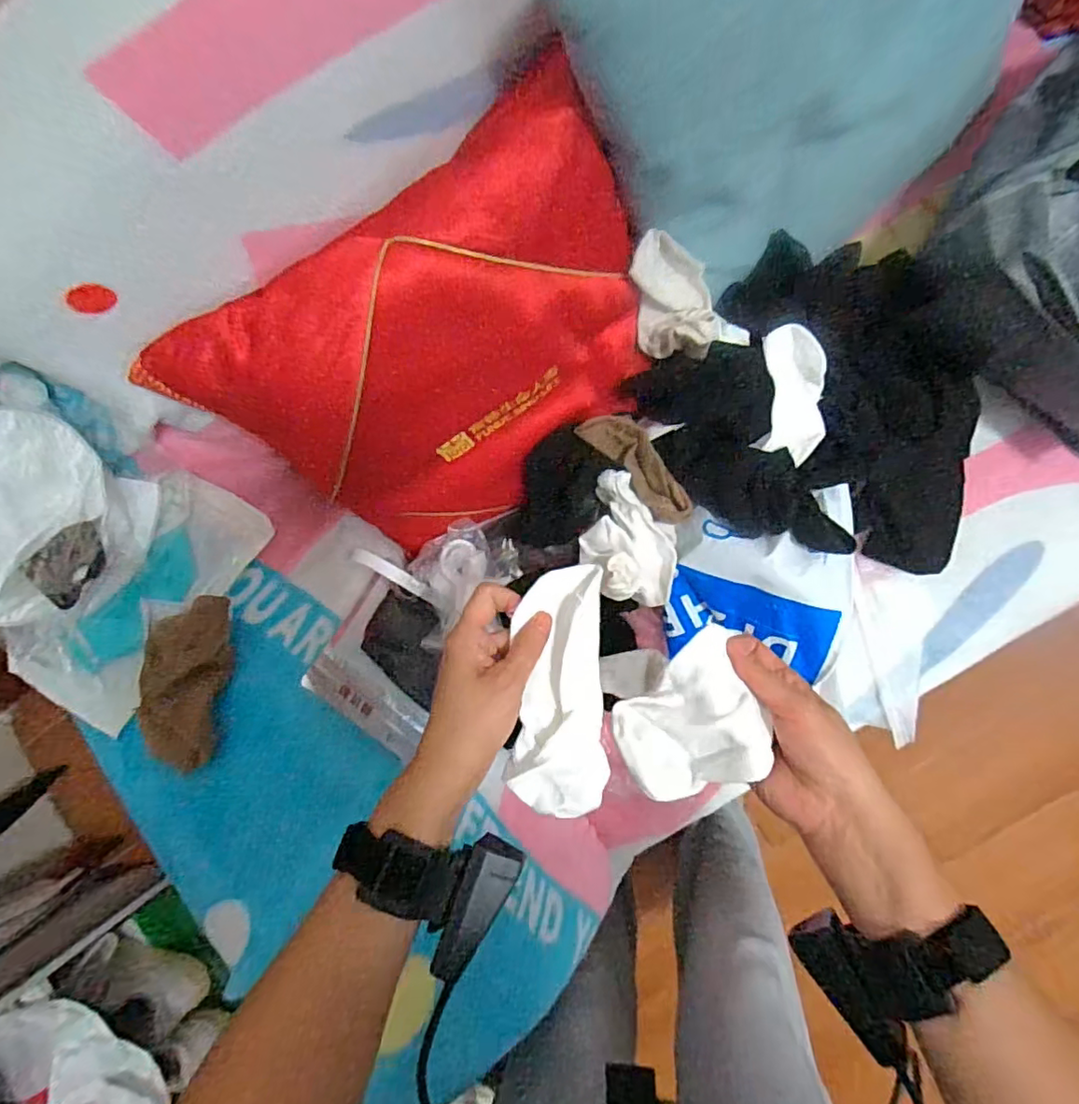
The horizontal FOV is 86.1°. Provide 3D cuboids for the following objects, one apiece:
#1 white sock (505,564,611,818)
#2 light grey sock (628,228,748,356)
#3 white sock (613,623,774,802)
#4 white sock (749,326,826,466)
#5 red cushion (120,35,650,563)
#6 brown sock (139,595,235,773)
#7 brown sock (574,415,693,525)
[{"bbox_3d":[0.013,0.081,0.363,0.056,0.021,0.150,0,67,9],"label":"white sock"},{"bbox_3d":[0.117,-0.201,0.475,0.071,0.074,0.097,-41,85,7],"label":"light grey sock"},{"bbox_3d":[0.095,0.107,0.358,0.093,0.042,0.077,-36,86,8],"label":"white sock"},{"bbox_3d":[0.215,-0.133,0.491,0.056,0.017,0.110,-5,104,9],"label":"white sock"},{"bbox_3d":[-0.065,-0.149,0.460,0.317,0.262,0.079,-35,52,7],"label":"red cushion"},{"bbox_3d":[-0.265,0.098,0.435,0.018,0.057,0.123,3,91,46],"label":"brown sock"},{"bbox_3d":[0.091,-0.077,0.524,0.040,0.024,0.125,-42,103,7],"label":"brown sock"}]

